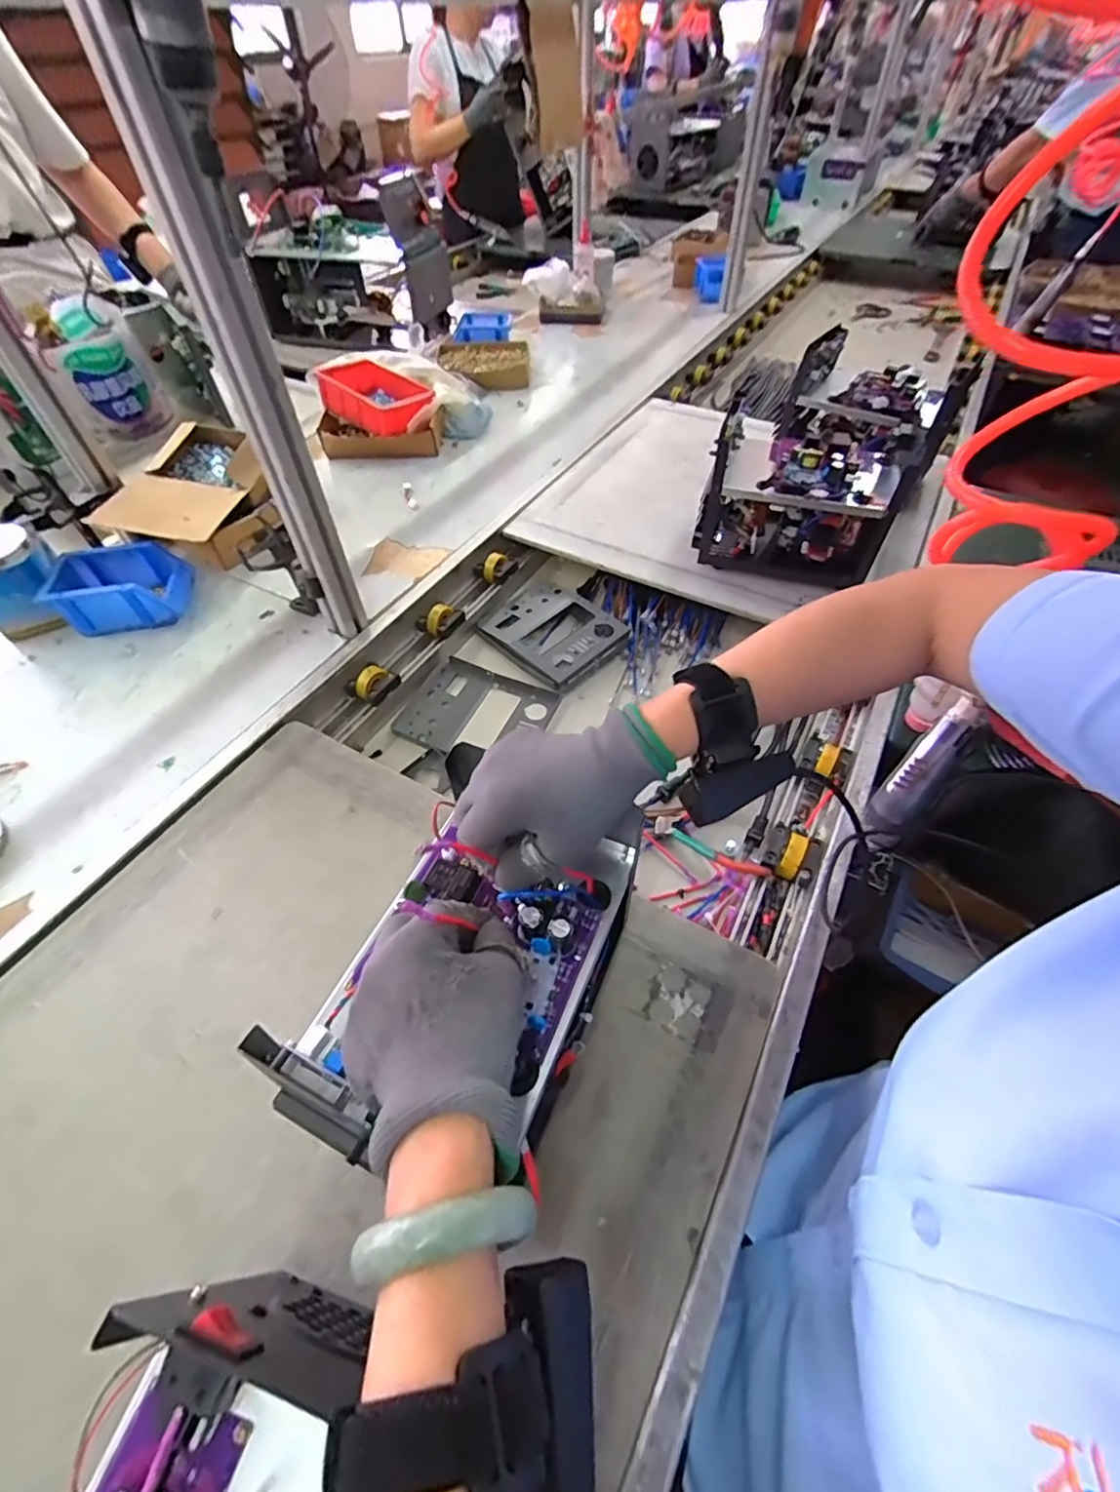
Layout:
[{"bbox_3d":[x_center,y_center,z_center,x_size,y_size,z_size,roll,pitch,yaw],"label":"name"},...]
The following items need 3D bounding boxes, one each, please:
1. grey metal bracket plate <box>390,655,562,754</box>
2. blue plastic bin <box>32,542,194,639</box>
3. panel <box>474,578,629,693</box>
[{"bbox_3d":[-0.117,-0.043,0.796,0.178,0.024,0.161,22,55,17],"label":"grey metal bracket plate"},{"bbox_3d":[-0.597,-0.217,0.791,0.157,0.067,0.119,-7,54,-6],"label":"blue plastic bin"},{"bbox_3d":[-0.011,-0.178,0.877,0.161,0.028,0.187,-38,61,-26],"label":"panel"}]

